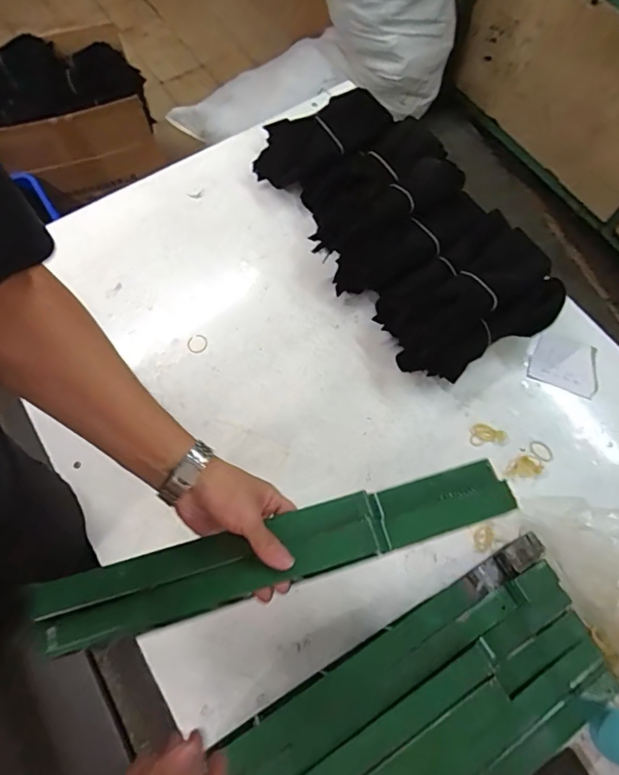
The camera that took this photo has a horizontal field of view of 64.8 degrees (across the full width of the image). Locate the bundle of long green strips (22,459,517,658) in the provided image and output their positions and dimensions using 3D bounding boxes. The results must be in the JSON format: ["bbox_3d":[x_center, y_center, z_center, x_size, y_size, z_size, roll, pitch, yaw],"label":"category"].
[{"bbox_3d":[-0.031,0.165,0.491,0.477,0.036,0.068,-15,69,-5],"label":"bundle of long green strips"}]

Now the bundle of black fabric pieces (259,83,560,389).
[{"bbox_3d":[0.135,-0.286,0.825,0.262,0.130,0.579,-27,70,-10],"label":"bundle of black fabric pieces"}]

